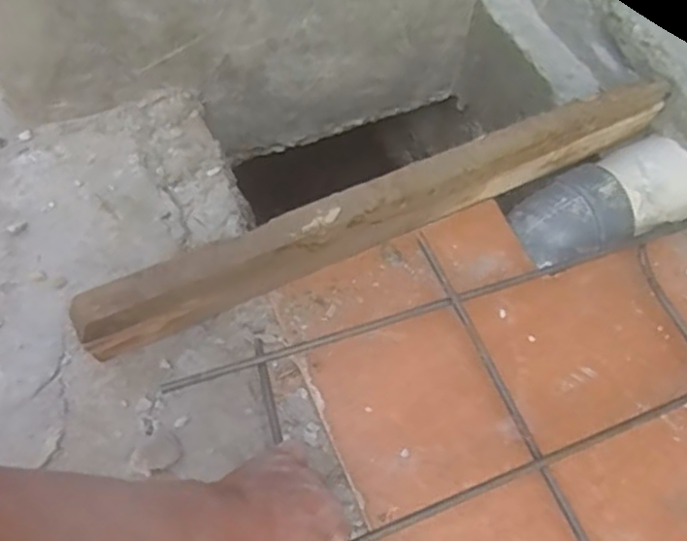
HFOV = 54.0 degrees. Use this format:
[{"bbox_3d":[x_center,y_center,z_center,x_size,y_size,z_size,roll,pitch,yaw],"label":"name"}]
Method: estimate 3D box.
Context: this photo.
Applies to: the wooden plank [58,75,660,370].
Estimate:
[{"bbox_3d":[0.049,-0.054,0.622,0.574,0.103,0.025,-22,64,-15],"label":"wooden plank"}]

